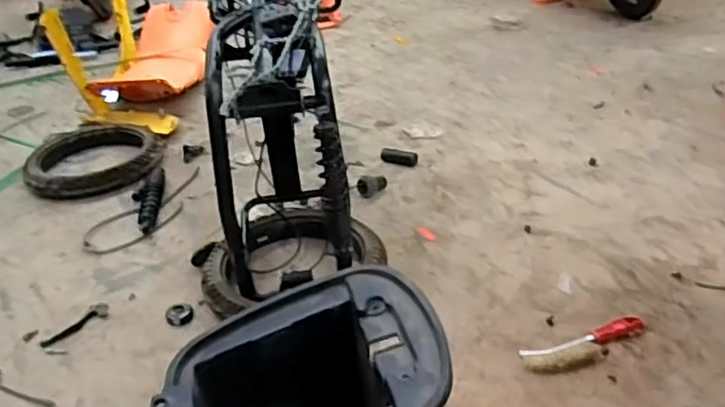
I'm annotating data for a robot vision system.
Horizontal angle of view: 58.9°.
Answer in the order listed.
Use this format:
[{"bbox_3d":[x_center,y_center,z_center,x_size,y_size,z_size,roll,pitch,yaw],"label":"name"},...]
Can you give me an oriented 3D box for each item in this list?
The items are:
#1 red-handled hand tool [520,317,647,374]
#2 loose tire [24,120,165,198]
[{"bbox_3d":[0.385,0.240,1.092,0.228,0.024,0.063,-13,35,-14],"label":"red-handled hand tool"},{"bbox_3d":[-0.726,-0.136,1.751,0.346,0.066,0.330,-12,35,-11],"label":"loose tire"}]

